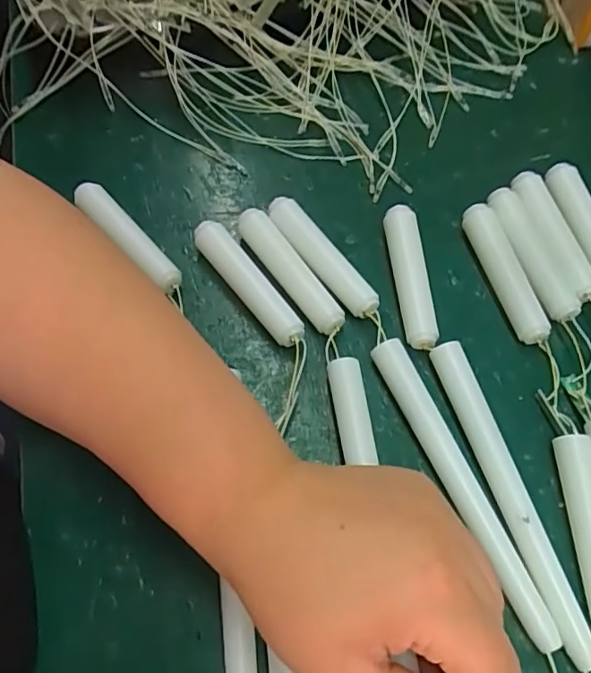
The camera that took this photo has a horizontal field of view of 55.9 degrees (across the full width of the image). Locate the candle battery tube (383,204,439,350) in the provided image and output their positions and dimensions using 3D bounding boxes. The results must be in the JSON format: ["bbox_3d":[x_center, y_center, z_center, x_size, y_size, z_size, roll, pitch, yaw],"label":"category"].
[{"bbox_3d":[0.066,-0.035,0.323,0.019,0.018,0.092,-2,60,-1],"label":"candle battery tube"}]

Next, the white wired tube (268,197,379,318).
[{"bbox_3d":[0.014,-0.047,0.325,0.017,0.015,0.094,-29,64,-16],"label":"white wired tube"}]

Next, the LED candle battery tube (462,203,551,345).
[{"bbox_3d":[0.122,-0.038,0.326,0.020,0.016,0.092,-12,61,-7],"label":"LED candle battery tube"}]

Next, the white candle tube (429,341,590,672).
[{"bbox_3d":[0.100,0.072,0.264,0.015,0.015,0.151,-14,61,-8],"label":"white candle tube"}]

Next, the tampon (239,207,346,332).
[{"bbox_3d":[-0.003,-0.039,0.321,0.016,0.013,0.092,-31,65,-17],"label":"tampon"}]

